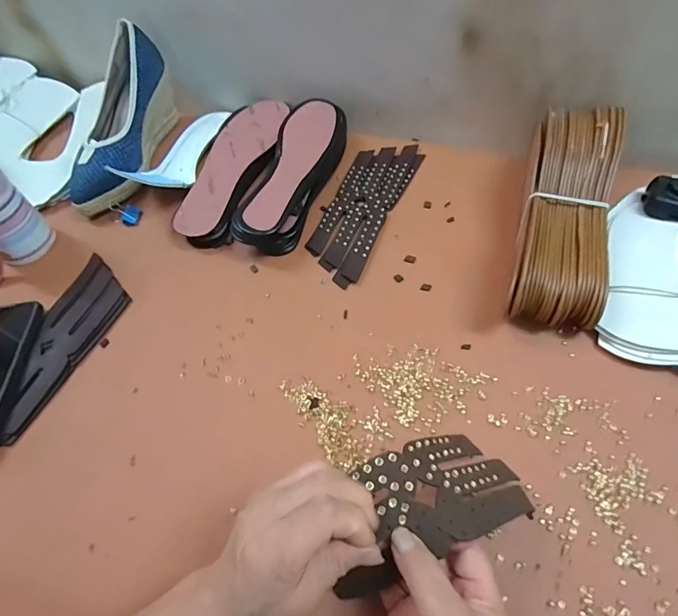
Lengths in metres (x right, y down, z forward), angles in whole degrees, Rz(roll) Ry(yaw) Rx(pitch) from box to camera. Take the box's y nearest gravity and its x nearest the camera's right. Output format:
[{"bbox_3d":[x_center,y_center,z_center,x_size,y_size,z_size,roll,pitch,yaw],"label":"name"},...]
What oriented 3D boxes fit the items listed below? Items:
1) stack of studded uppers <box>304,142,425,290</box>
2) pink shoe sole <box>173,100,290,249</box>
[{"bbox_3d":[0.029,-0.124,0.510,0.075,0.011,0.219,21,62,17],"label":"stack of studded uppers"},{"bbox_3d":[-0.131,-0.178,0.543,0.086,0.033,0.235,7,59,9],"label":"pink shoe sole"}]

